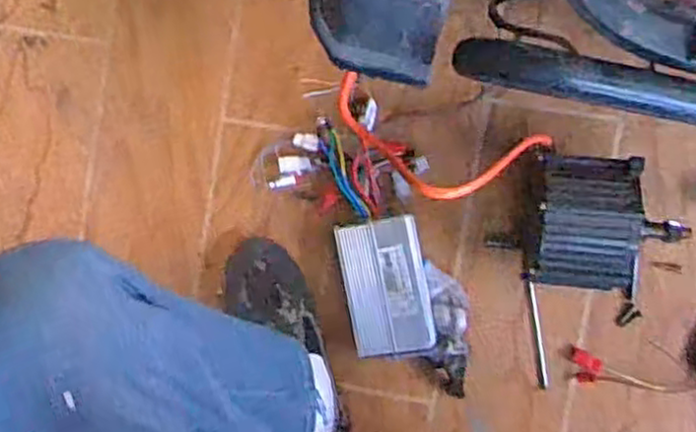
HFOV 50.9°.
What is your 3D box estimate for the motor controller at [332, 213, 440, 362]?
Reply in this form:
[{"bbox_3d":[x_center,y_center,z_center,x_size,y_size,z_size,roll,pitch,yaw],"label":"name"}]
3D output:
[{"bbox_3d":[0.043,0.076,0.818,0.089,0.049,0.146,-11,91,7],"label":"motor controller"}]

